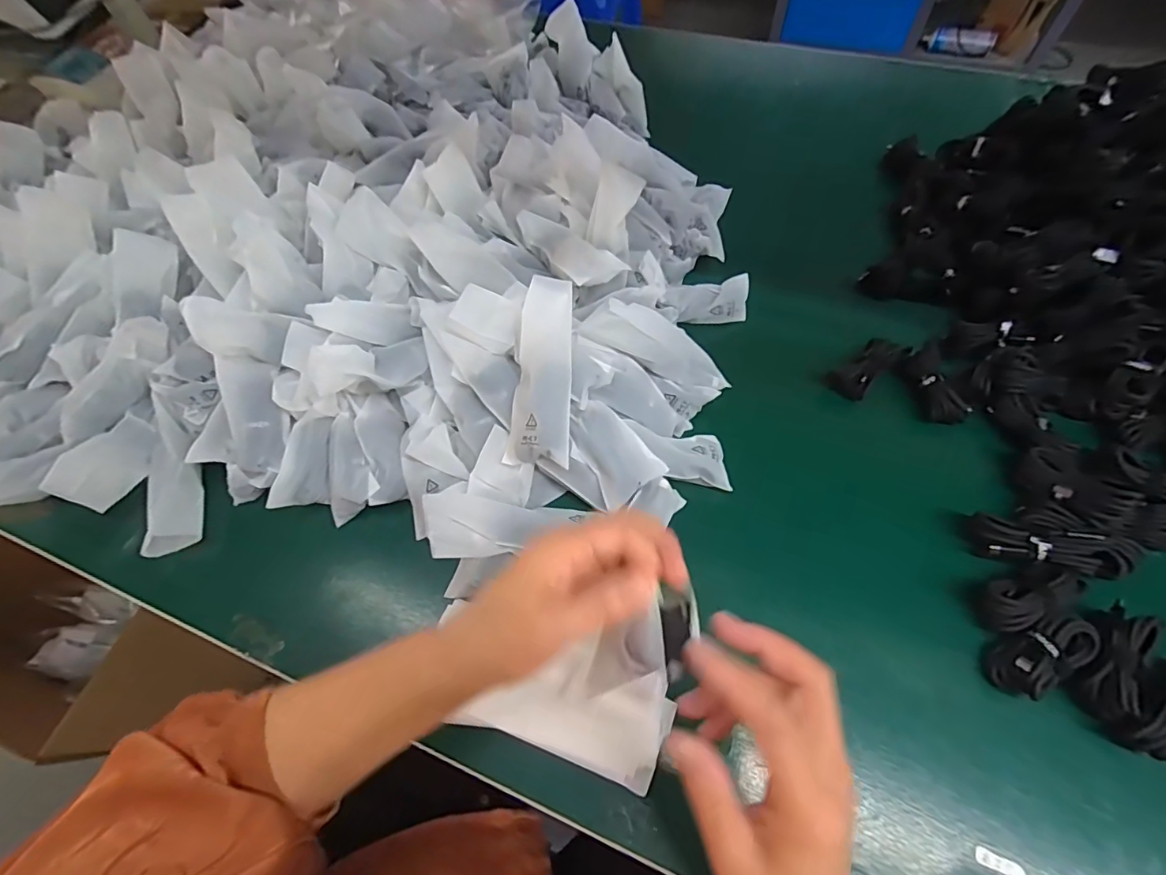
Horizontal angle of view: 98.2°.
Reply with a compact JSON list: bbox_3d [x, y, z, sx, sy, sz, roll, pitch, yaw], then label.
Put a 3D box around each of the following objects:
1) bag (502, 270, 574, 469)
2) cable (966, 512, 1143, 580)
[{"bbox_3d":[-0.033,-0.055,0.416,0.051,0.024,0.153,3,81,5],"label":"bag"},{"bbox_3d":[0.358,0.084,0.384,0.104,0.032,0.030,13,65,11],"label":"cable"}]

